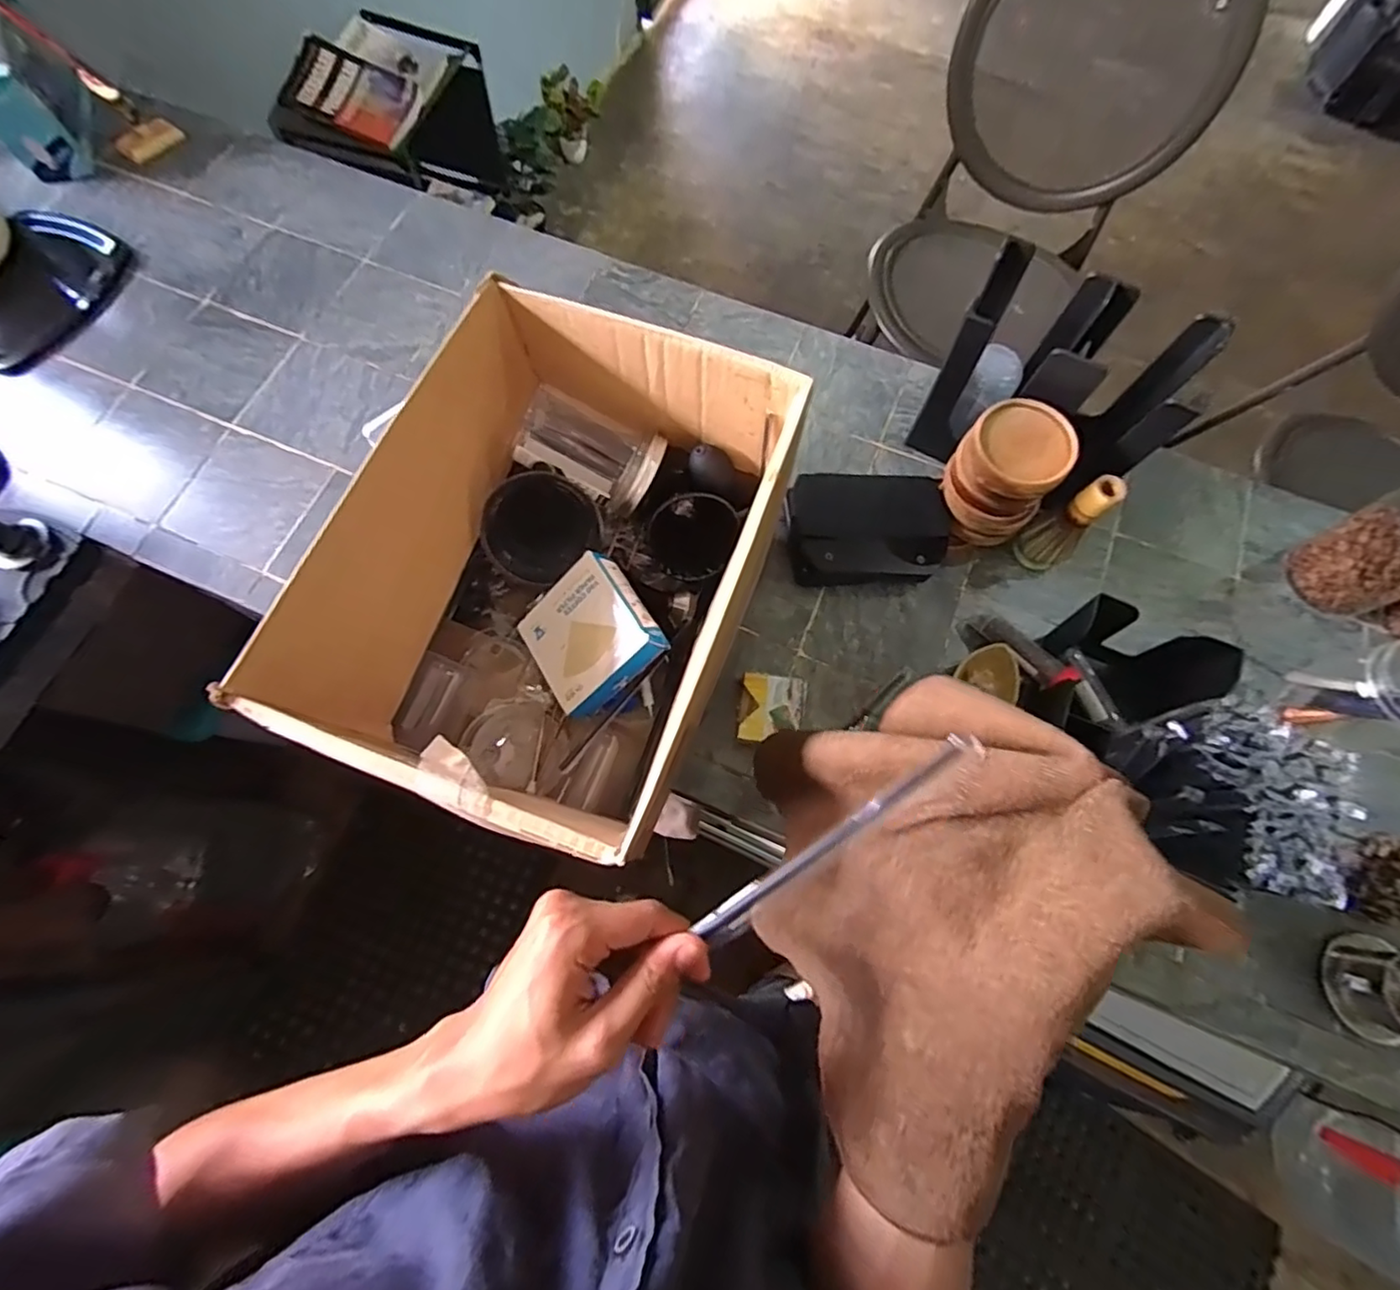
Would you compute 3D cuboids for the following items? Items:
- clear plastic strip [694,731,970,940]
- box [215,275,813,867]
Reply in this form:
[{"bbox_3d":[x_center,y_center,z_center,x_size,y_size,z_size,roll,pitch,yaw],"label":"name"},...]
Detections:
[{"bbox_3d":[0.062,0.095,0.303,0.157,0.008,0.012,-39,75,8],"label":"clear plastic strip"},{"bbox_3d":[-0.110,-0.050,0.553,0.290,0.224,0.391,20,72,6],"label":"box"}]

